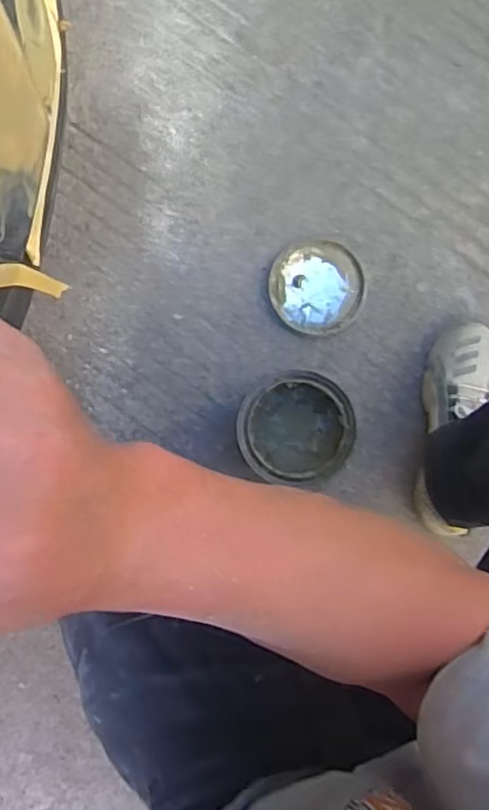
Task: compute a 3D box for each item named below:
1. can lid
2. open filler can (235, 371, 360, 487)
[{"bbox_3d":[0.090,-0.148,0.797,0.114,0.017,0.112,0,93,1],"label":"can lid"},{"bbox_3d":[0.061,0.025,0.769,0.130,0.083,0.132,5,93,1],"label":"open filler can"}]

